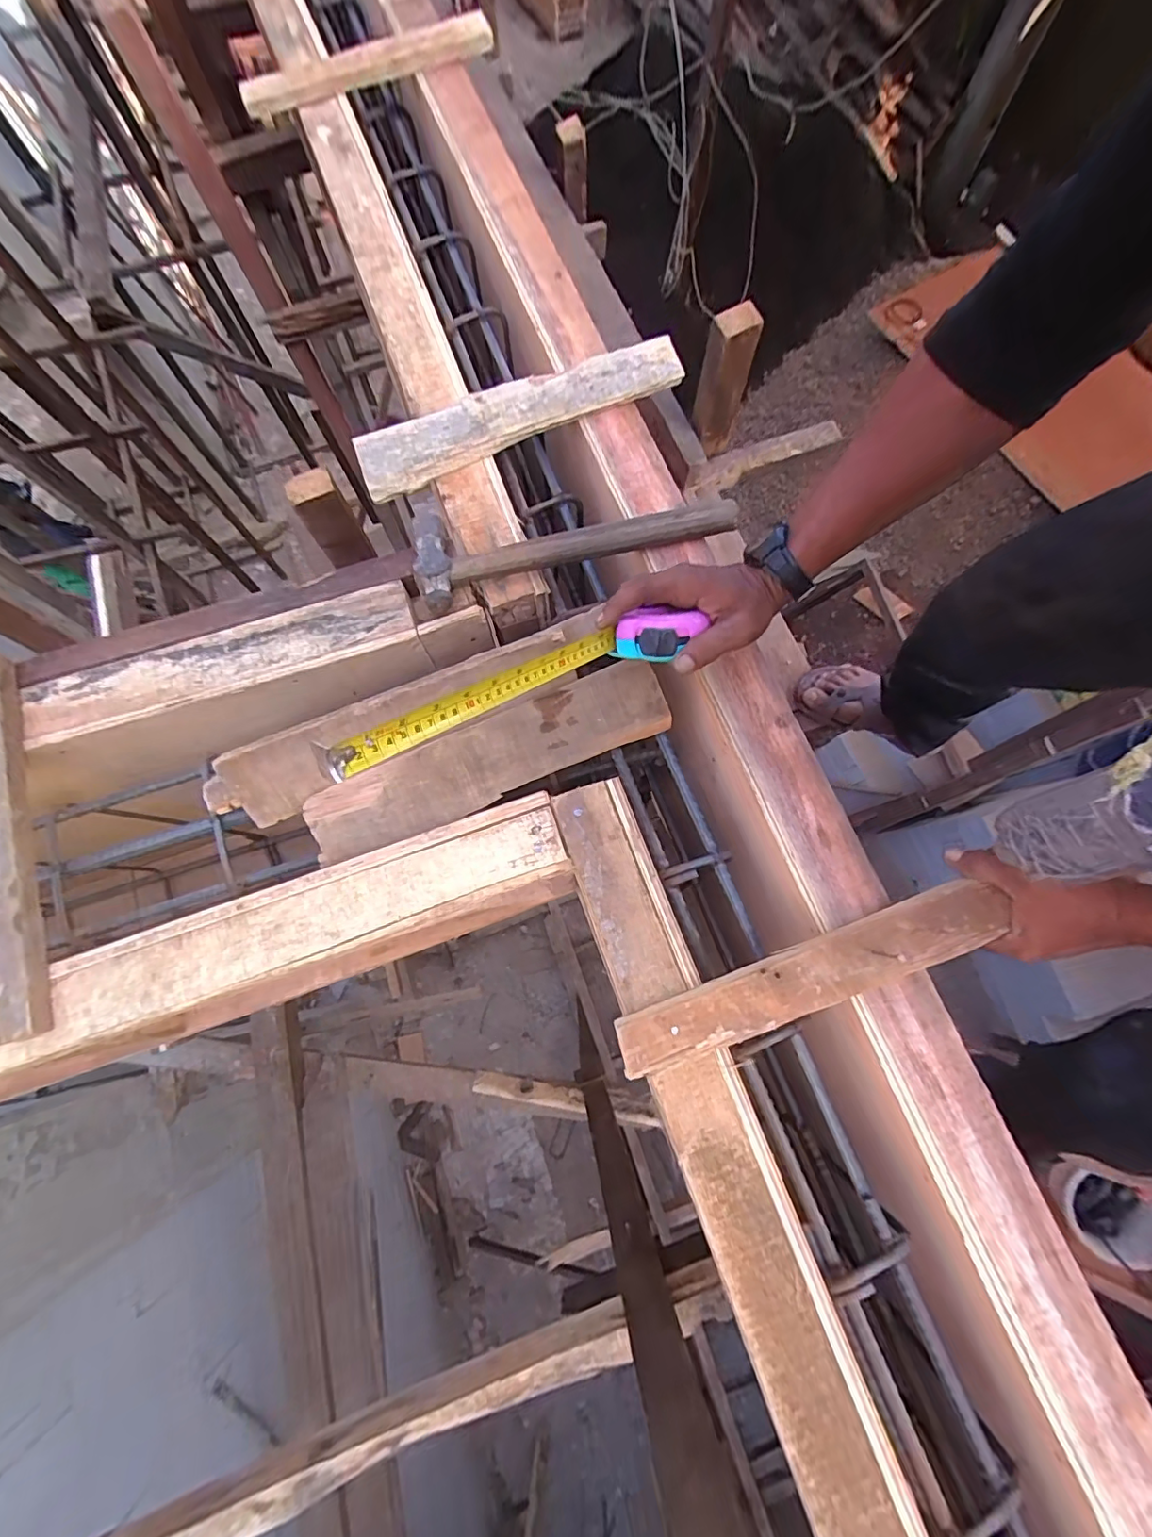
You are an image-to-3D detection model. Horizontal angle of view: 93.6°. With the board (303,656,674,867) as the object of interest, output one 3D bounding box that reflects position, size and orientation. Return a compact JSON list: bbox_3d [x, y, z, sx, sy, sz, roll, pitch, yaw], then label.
[{"bbox_3d":[-0.080,-0.009,0.505,0.342,0.011,0.075,-23,97,-2],"label":"board"}]

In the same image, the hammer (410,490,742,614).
[{"bbox_3d":[-0.003,-0.242,0.536,0.320,0.041,0.096,-19,76,-5],"label":"hammer"}]

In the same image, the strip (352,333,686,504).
[{"bbox_3d":[-0.060,-0.384,0.583,0.355,0.029,0.066,-23,76,-6],"label":"strip"}]

